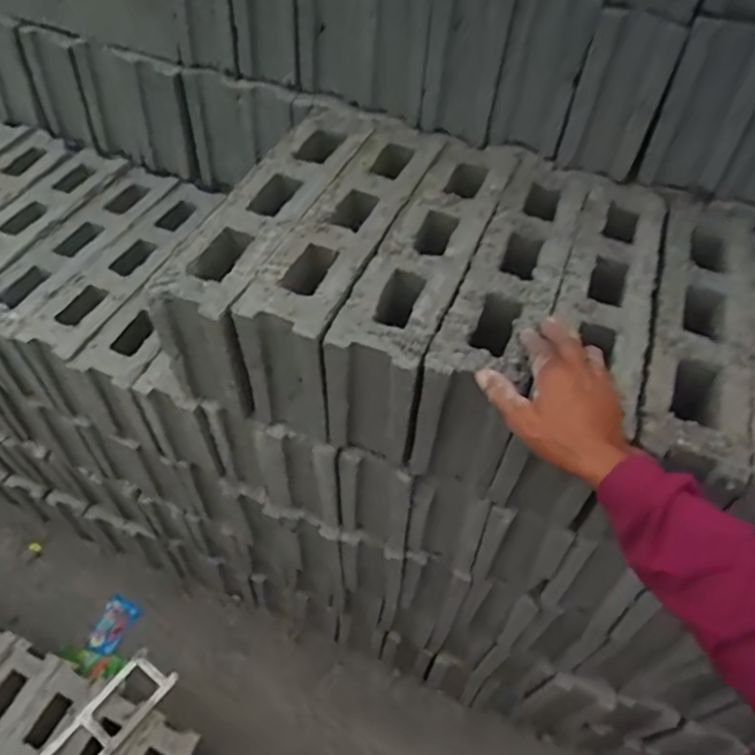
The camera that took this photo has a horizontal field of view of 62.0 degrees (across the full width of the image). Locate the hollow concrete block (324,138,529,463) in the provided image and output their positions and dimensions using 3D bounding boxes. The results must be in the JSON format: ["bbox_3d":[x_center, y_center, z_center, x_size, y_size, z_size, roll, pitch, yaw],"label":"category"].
[{"bbox_3d":[0.062,-0.108,0.765,0.096,0.183,0.382,19,50,12],"label":"hollow concrete block"}]

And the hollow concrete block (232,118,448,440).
[{"bbox_3d":[-0.030,-0.131,0.786,0.099,0.196,0.390,19,50,12],"label":"hollow concrete block"}]

